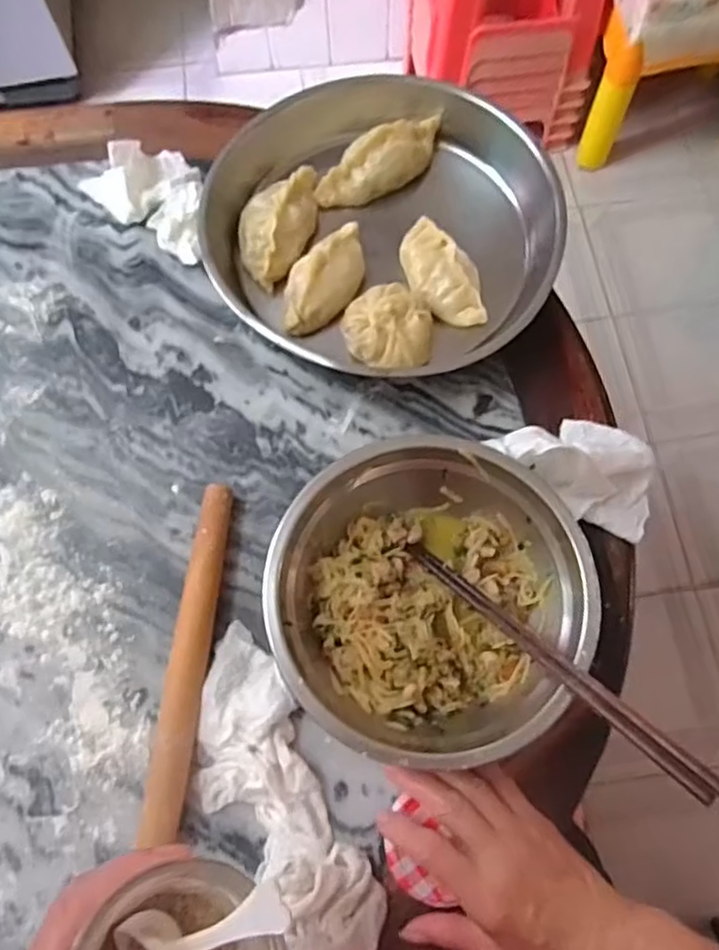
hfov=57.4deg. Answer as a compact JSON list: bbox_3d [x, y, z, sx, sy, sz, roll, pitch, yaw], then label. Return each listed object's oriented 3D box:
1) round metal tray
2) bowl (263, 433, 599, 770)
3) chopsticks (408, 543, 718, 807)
[{"bbox_3d":[0.016,-0.225,0.573,0.289,0.047,0.286,-1,71,2],"label":"round metal tray"},{"bbox_3d":[0.047,0.082,0.450,0.202,0.068,0.200,-1,71,2],"label":"bowl"},{"bbox_3d":[0.114,0.111,0.416,0.018,0.010,0.238,-42,50,-11],"label":"chopsticks"}]

